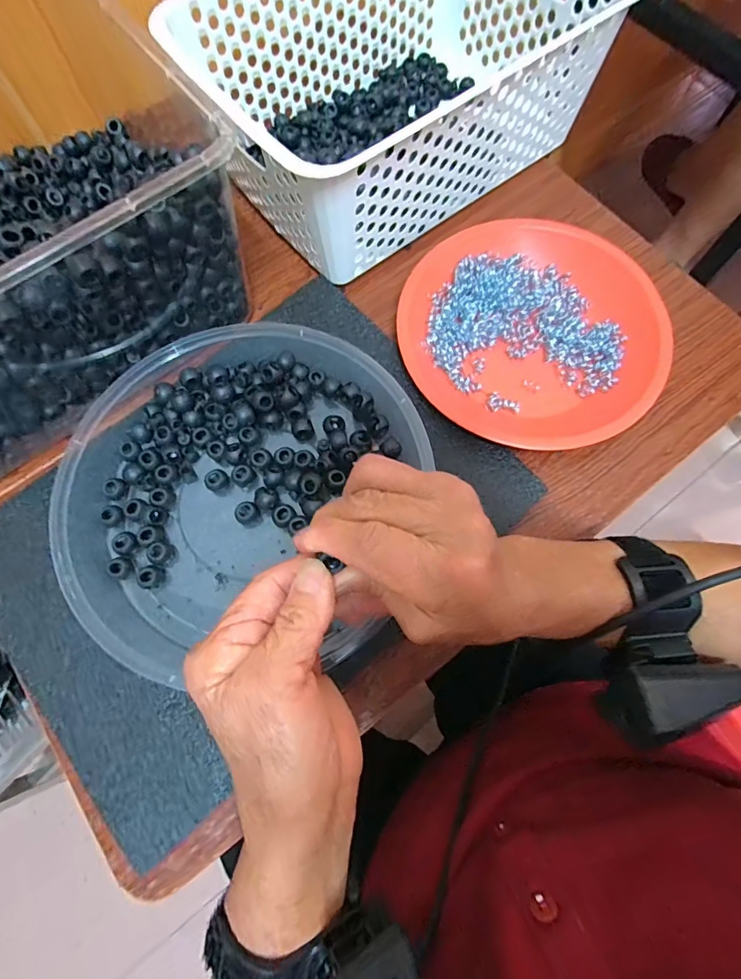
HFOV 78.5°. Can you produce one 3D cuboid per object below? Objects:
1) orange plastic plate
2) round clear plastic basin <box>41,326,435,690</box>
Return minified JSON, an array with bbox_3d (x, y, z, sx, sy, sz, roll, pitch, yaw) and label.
[{"bbox_3d":[0.119,-0.121,0.349,0.190,0.027,0.182,0,73,0],"label":"orange plastic plate"},{"bbox_3d":[-0.085,0.001,0.300,0.236,0.042,0.237,0,73,0],"label":"round clear plastic basin"}]

